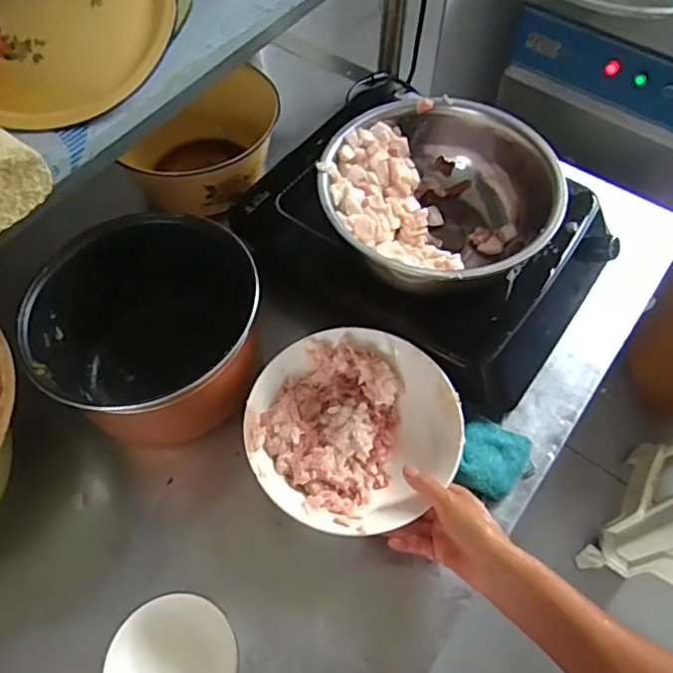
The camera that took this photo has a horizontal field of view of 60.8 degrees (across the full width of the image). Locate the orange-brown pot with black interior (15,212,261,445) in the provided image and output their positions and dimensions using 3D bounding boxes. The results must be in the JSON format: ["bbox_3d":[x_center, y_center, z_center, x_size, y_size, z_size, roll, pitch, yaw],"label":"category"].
[{"bbox_3d":[-0.198,-0.008,0.634,0.210,0.157,0.220,0,59,0],"label":"orange-brown pot with black interior"}]

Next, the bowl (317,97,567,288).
[{"bbox_3d":[0.098,-0.151,0.660,0.225,0.144,0.222,0,59,0],"label":"bowl"}]

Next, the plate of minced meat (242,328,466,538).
[{"bbox_3d":[0.015,0.097,0.603,0.206,0.057,0.204,0,59,0],"label":"plate of minced meat"}]

